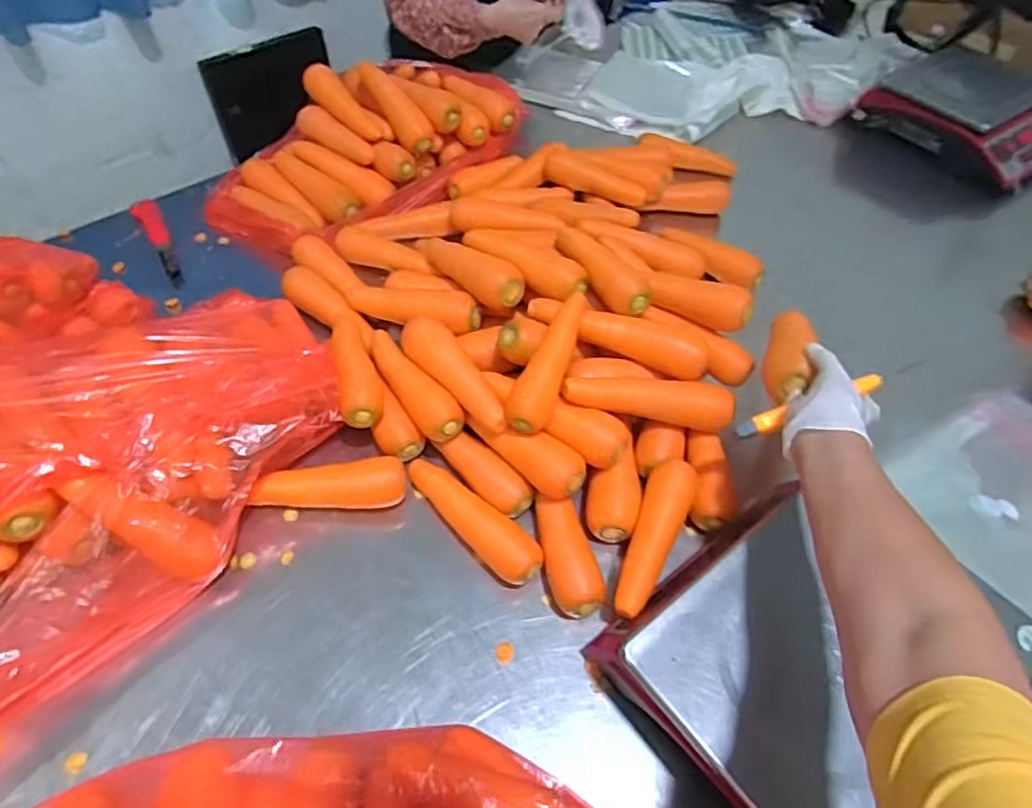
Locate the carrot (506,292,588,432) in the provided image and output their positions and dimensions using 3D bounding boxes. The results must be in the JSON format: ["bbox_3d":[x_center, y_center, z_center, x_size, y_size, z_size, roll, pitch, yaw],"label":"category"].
[{"bbox_3d":[0.037,-0.048,0.668,0.048,0.042,0.186,17,53,9],"label":"carrot"}]

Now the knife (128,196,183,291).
[{"bbox_3d":[-0.550,-0.259,0.933,0.035,0.019,0.227,-26,58,-21],"label":"knife"}]

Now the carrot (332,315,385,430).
[{"bbox_3d":[-0.187,-0.050,0.714,0.047,0.038,0.178,-11,54,-12],"label":"carrot"}]

